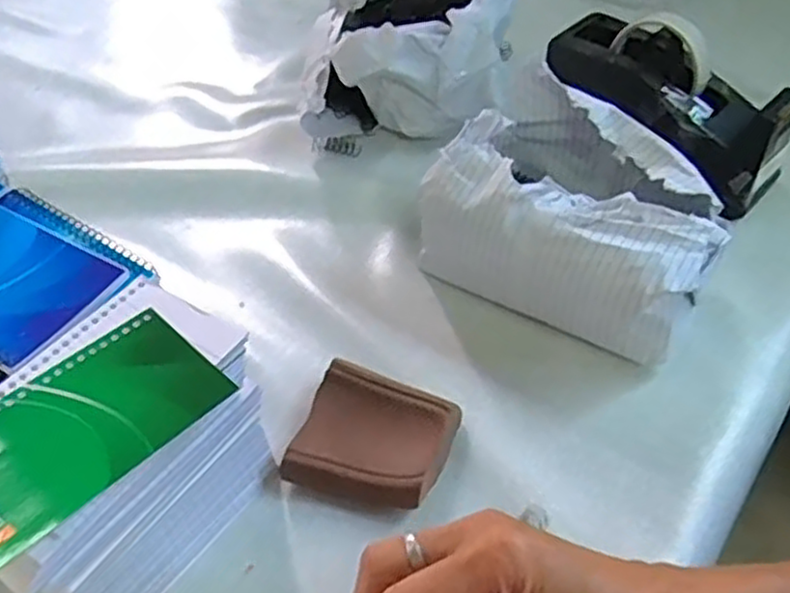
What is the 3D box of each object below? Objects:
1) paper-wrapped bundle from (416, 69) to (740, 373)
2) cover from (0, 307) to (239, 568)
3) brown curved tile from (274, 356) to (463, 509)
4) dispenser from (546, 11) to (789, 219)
[{"bbox_3d":[0.131,-0.057,0.527,0.184,0.104,0.148,26,52,23],"label":"paper-wrapped bundle"},{"bbox_3d":[-0.149,0.059,0.347,0.077,0.004,0.128,35,57,29],"label":"cover"},{"bbox_3d":[-0.011,0.086,0.451,0.089,0.021,0.085,14,49,14],"label":"brown curved tile"},{"bbox_3d":[0.224,-0.166,0.599,0.082,0.082,0.211,-37,71,-29],"label":"dispenser"}]

